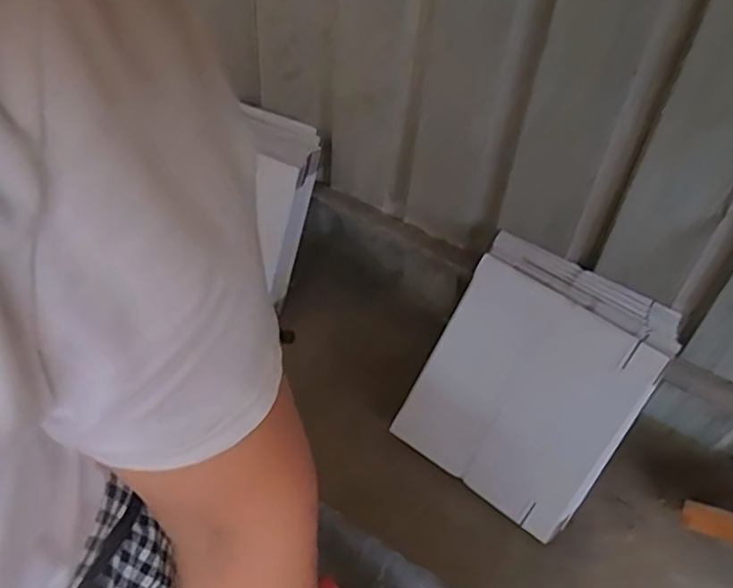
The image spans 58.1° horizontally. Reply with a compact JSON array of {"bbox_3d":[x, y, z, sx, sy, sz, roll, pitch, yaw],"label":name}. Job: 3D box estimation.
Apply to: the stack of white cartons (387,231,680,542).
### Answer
[{"bbox_3d":[0.309,0.171,1.265,0.382,0.473,0.093,32,17,24],"label":"stack of white cartons"}]

